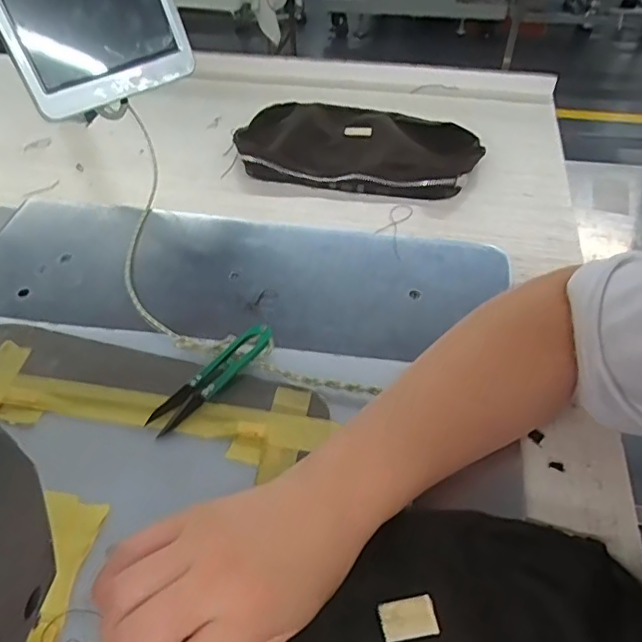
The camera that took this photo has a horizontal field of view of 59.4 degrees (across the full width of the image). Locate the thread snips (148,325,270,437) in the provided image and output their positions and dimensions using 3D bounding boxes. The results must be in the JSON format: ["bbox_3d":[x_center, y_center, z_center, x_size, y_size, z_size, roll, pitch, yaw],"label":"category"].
[{"bbox_3d":[-0.077,0.038,0.396,0.022,0.014,0.103,35,59,29],"label":"thread snips"}]

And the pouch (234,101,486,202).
[{"bbox_3d":[0.041,-0.195,0.613,0.248,0.023,0.159,8,50,10],"label":"pouch"}]

